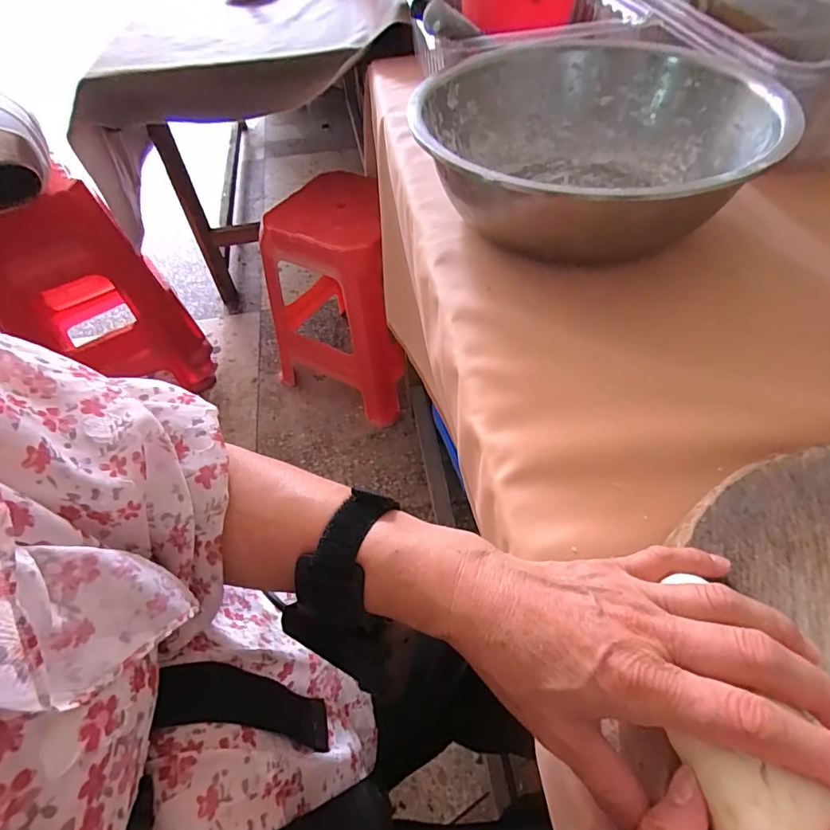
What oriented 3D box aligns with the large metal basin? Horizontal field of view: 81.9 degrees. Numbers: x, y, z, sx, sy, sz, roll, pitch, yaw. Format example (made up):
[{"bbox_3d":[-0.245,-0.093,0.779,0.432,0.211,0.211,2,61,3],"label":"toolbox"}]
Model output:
[{"bbox_3d":[0.170,-0.263,0.486,0.314,0.108,0.328,-8,53,-2],"label":"large metal basin"}]

